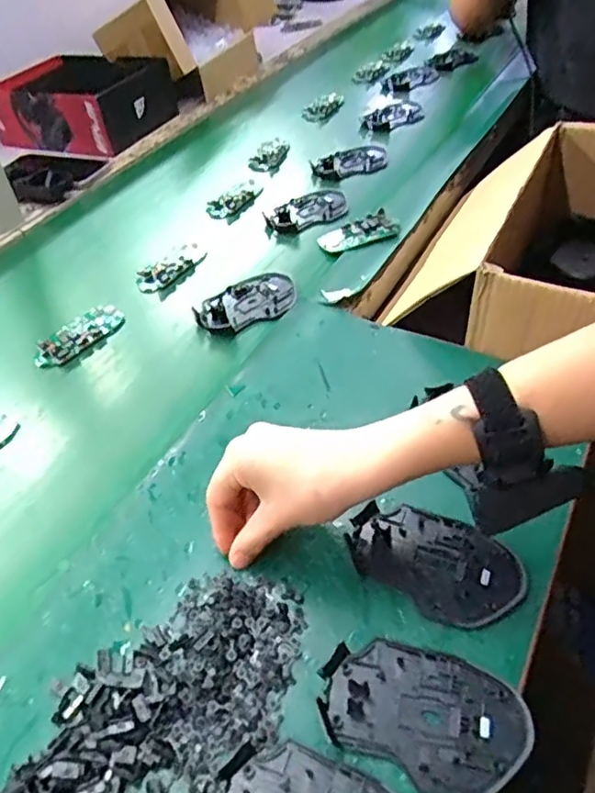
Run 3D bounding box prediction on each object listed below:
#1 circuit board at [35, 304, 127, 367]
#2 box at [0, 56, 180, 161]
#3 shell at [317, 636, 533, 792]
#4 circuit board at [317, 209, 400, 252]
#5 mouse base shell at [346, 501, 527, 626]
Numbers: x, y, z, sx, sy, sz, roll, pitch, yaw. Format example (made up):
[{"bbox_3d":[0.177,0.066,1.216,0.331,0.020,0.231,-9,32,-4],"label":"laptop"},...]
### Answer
[{"bbox_3d":[-0.223,-0.061,0.633,0.042,0.017,0.098,28,53,29],"label":"circuit board"},{"bbox_3d":[-0.345,-0.477,1.001,0.234,0.088,0.202,18,50,24],"label":"box"},{"bbox_3d":[0.071,0.178,0.354,0.112,0.012,0.071,16,48,20],"label":"shell"},{"bbox_3d":[0.072,-0.191,0.723,0.088,0.014,0.045,-15,46,-10],"label":"circuit board"},{"bbox_3d":[0.092,0.109,0.422,0.114,0.010,0.072,28,53,29],"label":"mouse base shell"}]

